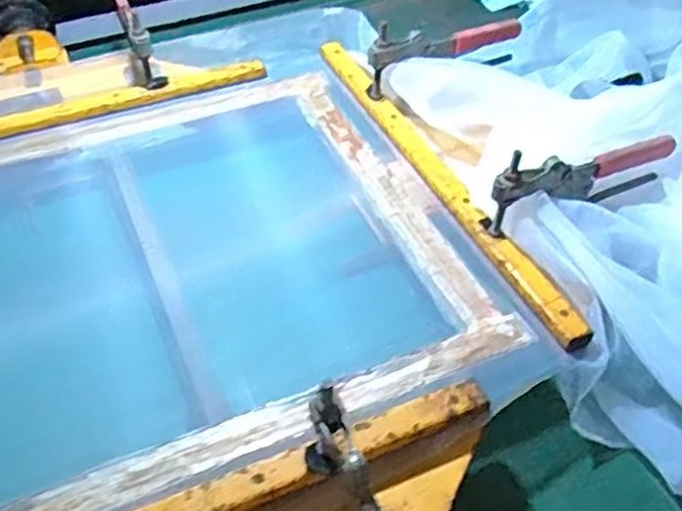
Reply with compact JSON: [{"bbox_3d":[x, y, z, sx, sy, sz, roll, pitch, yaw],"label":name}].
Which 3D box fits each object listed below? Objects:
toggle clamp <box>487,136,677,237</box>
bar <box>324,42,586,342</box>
[{"bbox_3d":[0.258,-0.083,0.730,0.220,0.087,0.027,-16,49,-14],"label":"toggle clamp"},{"bbox_3d":[0.109,-0.107,0.822,0.033,0.026,0.553,-19,50,-17],"label":"bar"}]

